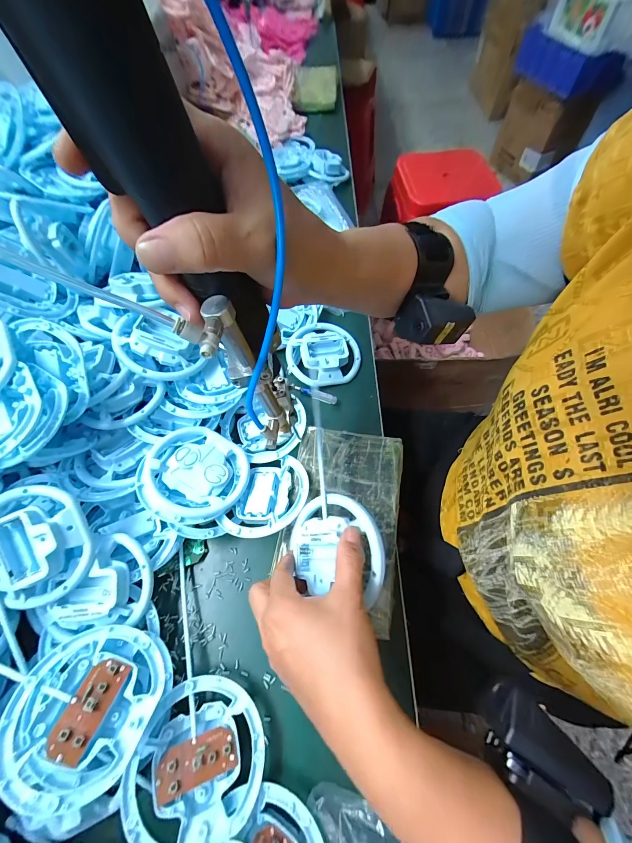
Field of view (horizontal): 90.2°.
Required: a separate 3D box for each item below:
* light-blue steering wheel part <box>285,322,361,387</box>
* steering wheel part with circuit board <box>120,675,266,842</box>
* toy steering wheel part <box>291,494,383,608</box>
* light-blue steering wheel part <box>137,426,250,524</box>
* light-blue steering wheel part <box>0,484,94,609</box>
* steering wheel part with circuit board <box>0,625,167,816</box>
[{"bbox_3d":[0.011,-0.098,0.449,0.104,0.029,0.094,-8,64,-1],"label":"light-blue steering wheel part"},{"bbox_3d":[-0.098,0.278,0.261,0.103,0.022,0.103,4,53,-6],"label":"steering wheel part with circuit board"},{"bbox_3d":[0.016,0.105,0.278,0.092,0.022,0.081,-11,60,30],"label":"toy steering wheel part"},{"bbox_3d":[-0.133,0.058,0.339,0.104,0.020,0.104,9,56,-14],"label":"light-blue steering wheel part"},{"bbox_3d":[-0.256,0.112,0.276,0.101,0.025,0.101,1,83,-9],"label":"light-blue steering wheel part"},{"bbox_3d":[-0.182,0.225,0.250,0.099,0.016,0.104,11,42,-10],"label":"steering wheel part with circuit board"}]

